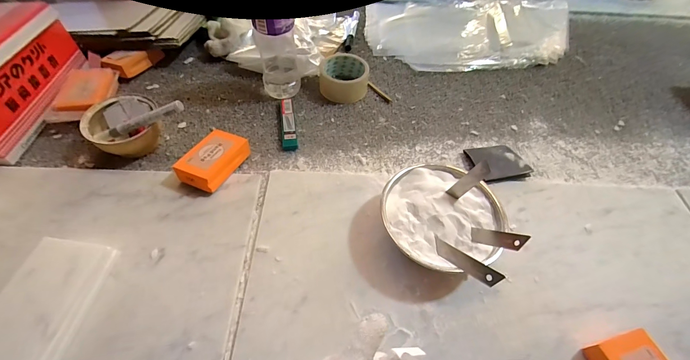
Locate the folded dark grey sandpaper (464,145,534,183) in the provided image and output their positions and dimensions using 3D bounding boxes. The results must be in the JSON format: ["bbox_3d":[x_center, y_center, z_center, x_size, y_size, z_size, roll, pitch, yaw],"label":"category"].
[{"bbox_3d":[0.236,-0.028,0.495,0.079,0.022,0.073,-7,53,-10],"label":"folded dark grey sandpaper"}]

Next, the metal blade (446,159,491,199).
[{"bbox_3d":[0.156,0.000,0.398,0.059,0.004,0.017,-42,79,8],"label":"metal blade"}]

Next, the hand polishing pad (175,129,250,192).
[{"bbox_3d":[-0.190,-0.030,0.457,0.060,0.034,0.095,21,53,11],"label":"hand polishing pad"}]

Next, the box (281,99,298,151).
[{"bbox_3d":[-0.094,-0.095,0.530,0.022,0.011,0.111,-5,53,-9],"label":"box"}]

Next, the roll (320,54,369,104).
[{"bbox_3d":[-0.002,-0.186,0.582,0.087,0.043,0.082,2,52,-3],"label":"roll"}]

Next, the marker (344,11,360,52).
[{"bbox_3d":[0.017,-0.338,0.711,0.015,0.010,0.150,9,52,2],"label":"marker"}]

